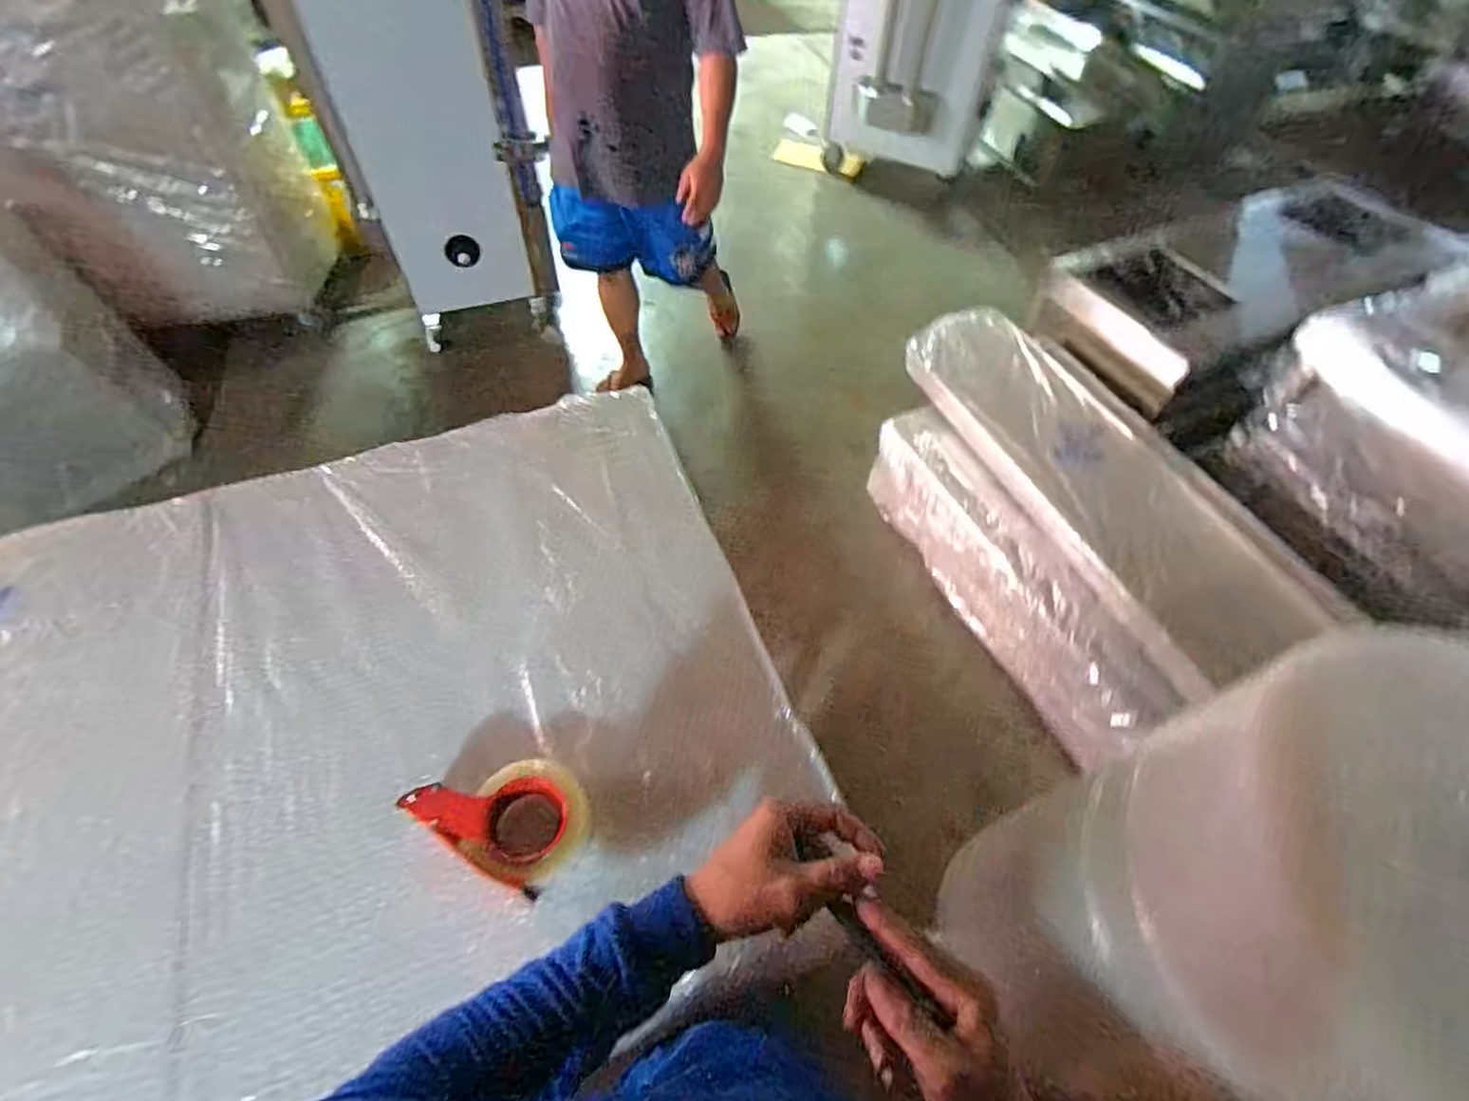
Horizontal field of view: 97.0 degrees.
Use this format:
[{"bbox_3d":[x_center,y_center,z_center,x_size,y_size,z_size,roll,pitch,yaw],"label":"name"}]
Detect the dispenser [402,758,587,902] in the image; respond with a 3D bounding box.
[{"bbox_3d":[-0.234,0.265,0.669,0.149,0.063,0.126,31,60,18],"label":"dispenser"}]

